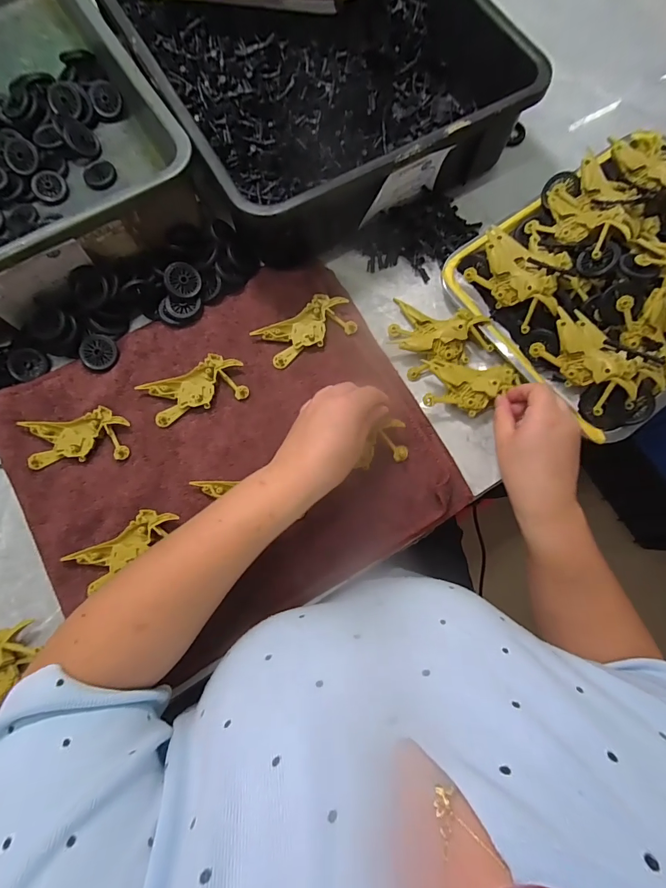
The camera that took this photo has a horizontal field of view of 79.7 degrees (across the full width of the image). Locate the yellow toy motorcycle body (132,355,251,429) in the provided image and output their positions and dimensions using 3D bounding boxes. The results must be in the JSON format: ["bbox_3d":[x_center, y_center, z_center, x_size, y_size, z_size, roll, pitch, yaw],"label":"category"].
[{"bbox_3d":[-0.143,-0.057,0.415,0.101,0.011,0.051,-20,77,-5],"label":"yellow toy motorcycle body"}]

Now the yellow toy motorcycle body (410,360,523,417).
[{"bbox_3d":[0.138,-0.058,0.411,0.110,0.021,0.053,-1,76,0],"label":"yellow toy motorcycle body"}]

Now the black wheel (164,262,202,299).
[{"bbox_3d":[-0.162,-0.176,0.430,0.037,0.008,0.037,-1,92,-22],"label":"black wheel"}]

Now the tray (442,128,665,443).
[{"bbox_3d":[0.325,-0.198,0.420,0.348,0.066,0.254,-36,79,-8],"label":"tray"}]

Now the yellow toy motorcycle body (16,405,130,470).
[{"bbox_3d":[-0.257,-0.006,0.401,0.100,0.010,0.052,-7,76,-1],"label":"yellow toy motorcycle body"}]

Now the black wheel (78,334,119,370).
[{"bbox_3d":[-0.250,-0.098,0.424,0.041,0.009,0.036,39,80,9],"label":"black wheel"}]

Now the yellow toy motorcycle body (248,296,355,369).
[{"bbox_3d":[-0.029,-0.123,0.430,0.099,0.014,0.049,-27,78,-6],"label":"yellow toy motorcycle body"}]

